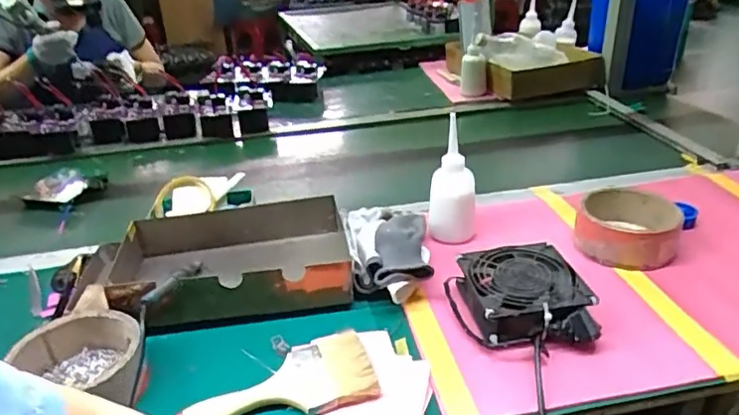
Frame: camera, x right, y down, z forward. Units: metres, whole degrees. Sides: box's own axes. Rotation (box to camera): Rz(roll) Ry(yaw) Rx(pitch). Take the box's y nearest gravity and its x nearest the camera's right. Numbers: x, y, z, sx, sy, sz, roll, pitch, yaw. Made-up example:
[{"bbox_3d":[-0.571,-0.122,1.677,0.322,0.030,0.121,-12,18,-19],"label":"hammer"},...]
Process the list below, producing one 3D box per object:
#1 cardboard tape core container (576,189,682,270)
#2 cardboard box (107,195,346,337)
[{"bbox_3d":[0.343,0.027,0.749,0.127,0.051,0.123,11,31,26],"label":"cardboard tape core container"},{"bbox_3d":[-0.172,0.065,0.707,0.281,0.065,0.187,-7,27,-7],"label":"cardboard box"}]

